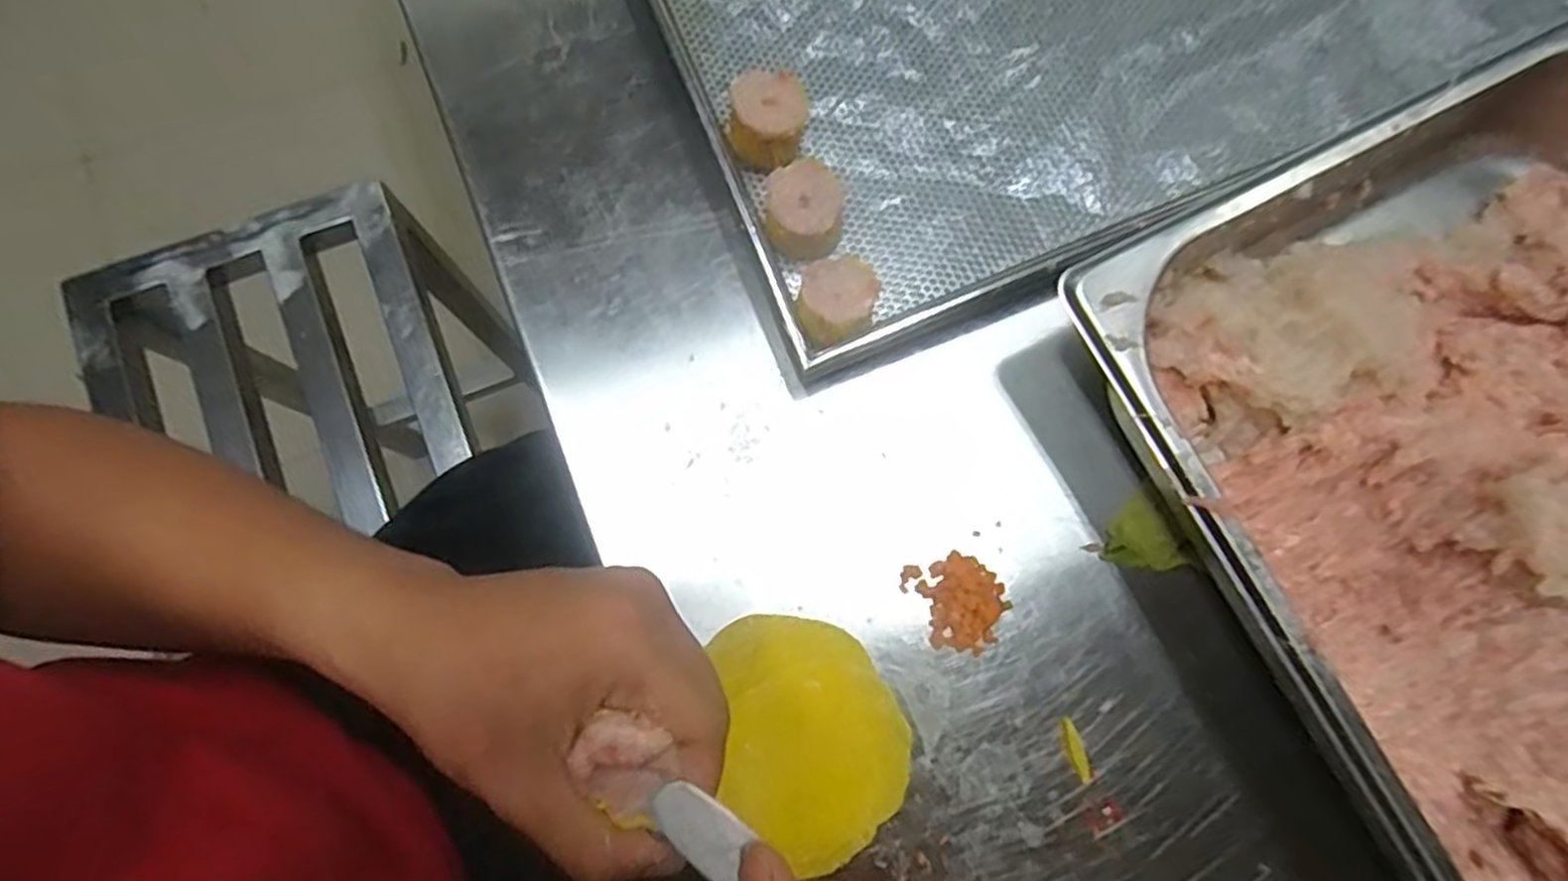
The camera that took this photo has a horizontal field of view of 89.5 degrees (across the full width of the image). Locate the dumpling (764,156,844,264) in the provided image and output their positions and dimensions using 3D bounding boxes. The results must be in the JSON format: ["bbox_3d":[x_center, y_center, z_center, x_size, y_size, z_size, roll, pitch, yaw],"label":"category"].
[{"bbox_3d":[0.010,-0.111,0.392,0.036,0.032,0.044,3,79,1],"label":"dumpling"}]

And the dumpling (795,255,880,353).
[{"bbox_3d":[0.025,-0.065,0.386,0.035,0.026,0.045,14,79,3],"label":"dumpling"}]

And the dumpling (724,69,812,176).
[{"bbox_3d":[-0.008,-0.159,0.401,0.037,0.034,0.042,13,79,3],"label":"dumpling"}]

